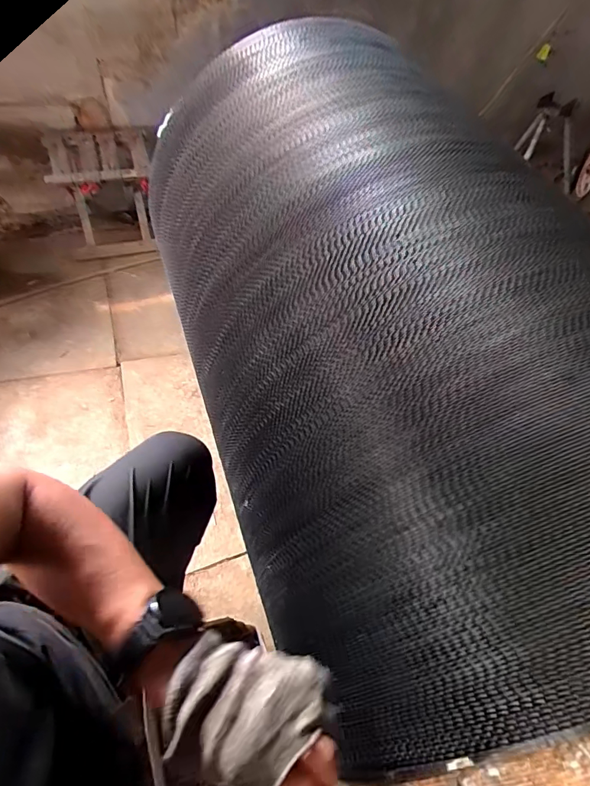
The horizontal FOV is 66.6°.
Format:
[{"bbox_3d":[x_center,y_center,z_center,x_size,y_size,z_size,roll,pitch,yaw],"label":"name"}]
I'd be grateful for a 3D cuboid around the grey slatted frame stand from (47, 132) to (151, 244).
[{"bbox_3d":[-0.592,-0.623,1.422,0.289,0.265,0.276,-11,57,-12],"label":"grey slatted frame stand"}]

